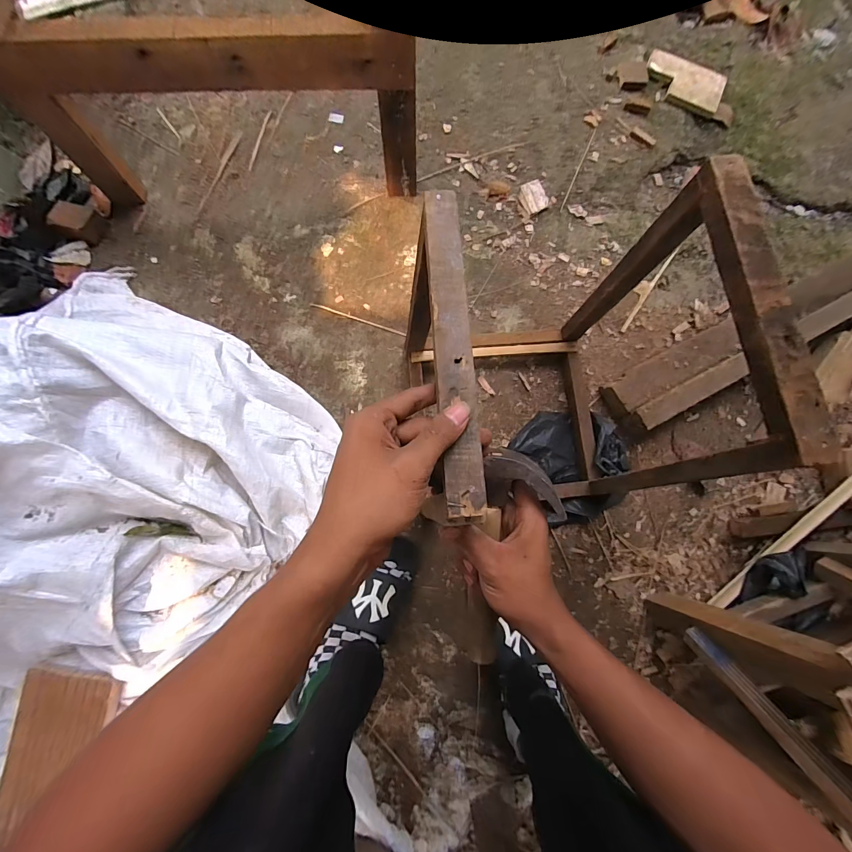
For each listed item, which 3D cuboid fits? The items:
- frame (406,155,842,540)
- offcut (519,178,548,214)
[{"bbox_3d":[0.135,-0.049,0.441,0.274,0.353,0.269,-7,80,-2],"label":"frame"},{"bbox_3d":[0.214,-0.459,0.735,0.053,0.012,0.067,-19,80,-4],"label":"offcut"}]

